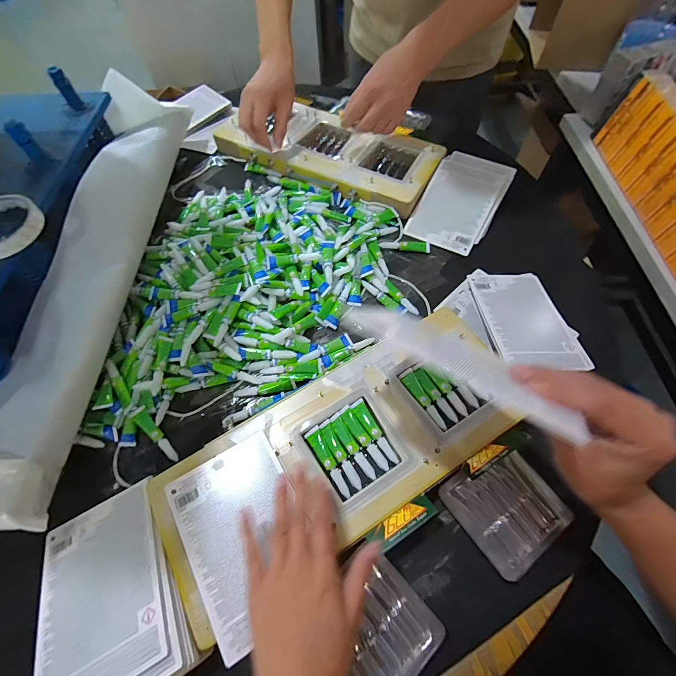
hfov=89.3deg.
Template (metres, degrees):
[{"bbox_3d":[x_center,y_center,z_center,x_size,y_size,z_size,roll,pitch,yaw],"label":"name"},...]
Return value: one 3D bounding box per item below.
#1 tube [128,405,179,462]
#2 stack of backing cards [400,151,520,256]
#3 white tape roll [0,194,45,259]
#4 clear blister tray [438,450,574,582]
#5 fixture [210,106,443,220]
[{"bbox_3d":[-0.229,0.121,0.428,0.084,0.007,0.018,45,70,10],"label":"tube"},{"bbox_3d":[0.211,-0.235,0.588,0.119,0.015,0.192,27,78,19],"label":"stack of backing cards"},{"bbox_3d":[-0.392,-0.129,0.395,0.090,0.021,0.090,-1,61,1],"label":"white tape roll"},{"bbox_3d":[0.184,0.182,0.374,0.106,0.017,0.105,-32,65,-15],"label":"clear blister tray"},{"bbox_3d":[-0.023,-0.363,0.662,0.428,0.042,0.179,26,65,15],"label":"fixture"}]

